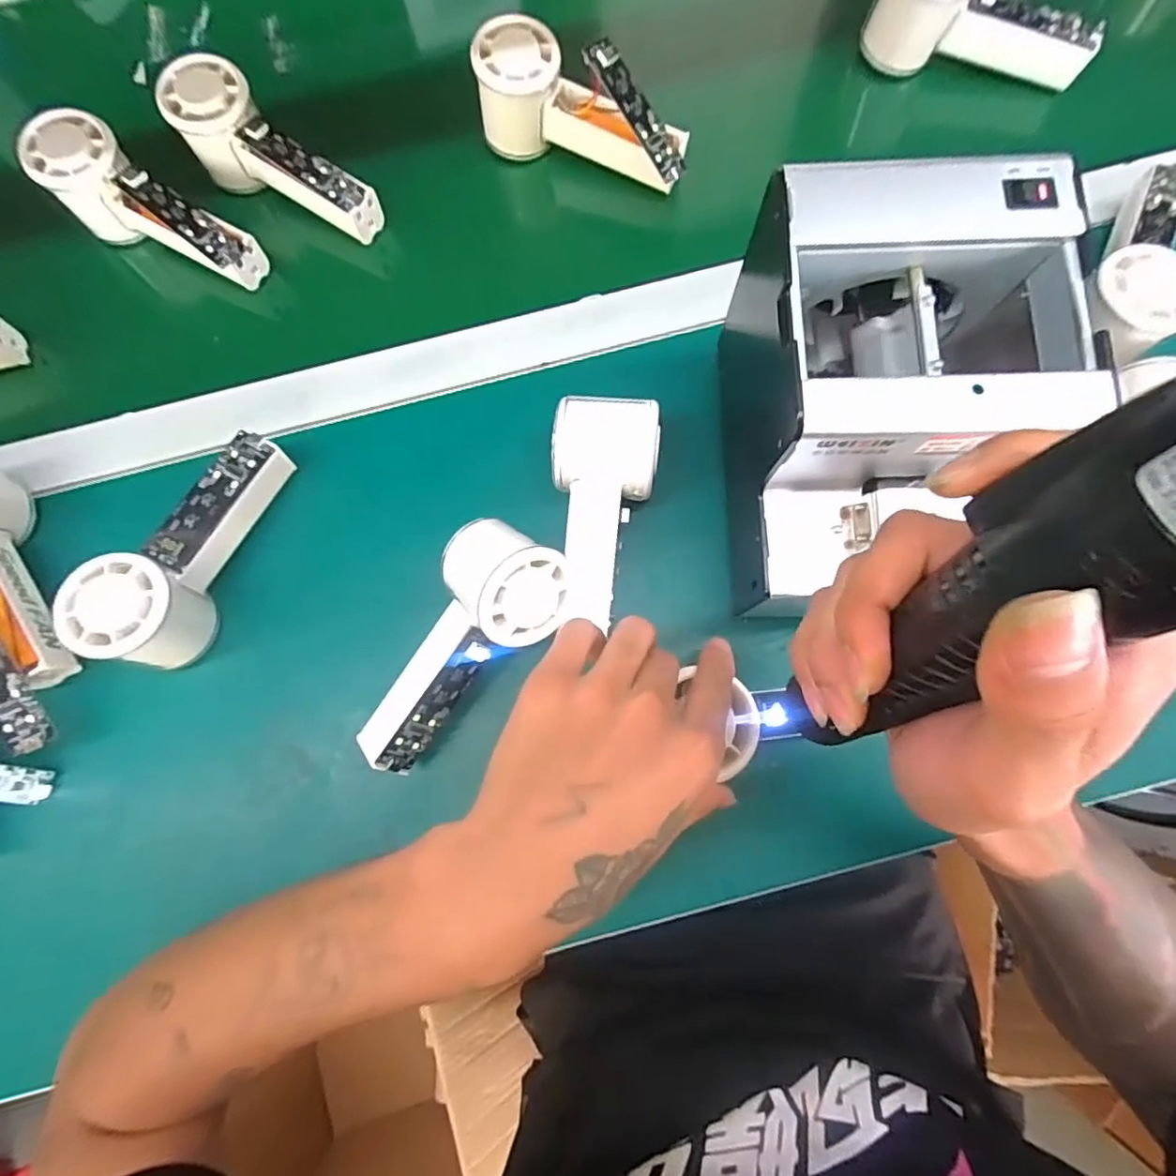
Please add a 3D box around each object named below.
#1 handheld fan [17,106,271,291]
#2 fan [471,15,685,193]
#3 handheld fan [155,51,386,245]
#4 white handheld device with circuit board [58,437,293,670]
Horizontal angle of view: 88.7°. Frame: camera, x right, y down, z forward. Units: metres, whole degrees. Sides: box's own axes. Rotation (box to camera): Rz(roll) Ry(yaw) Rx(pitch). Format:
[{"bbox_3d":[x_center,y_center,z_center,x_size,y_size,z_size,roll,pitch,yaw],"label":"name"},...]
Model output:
[{"bbox_3d":[-0.298,-0.253,0.406,0.145,0.055,0.053,35,80,7],"label":"handheld fan"},{"bbox_3d":[-0.003,-0.321,0.404,0.149,0.063,0.049,25,79,5],"label":"fan"},{"bbox_3d":[-0.216,-0.295,0.413,0.145,0.055,0.051,35,80,7],"label":"handheld fan"},{"bbox_3d":[-0.230,-0.026,0.353,0.045,0.063,0.143,26,79,5],"label":"white handheld device with circuit board"}]

